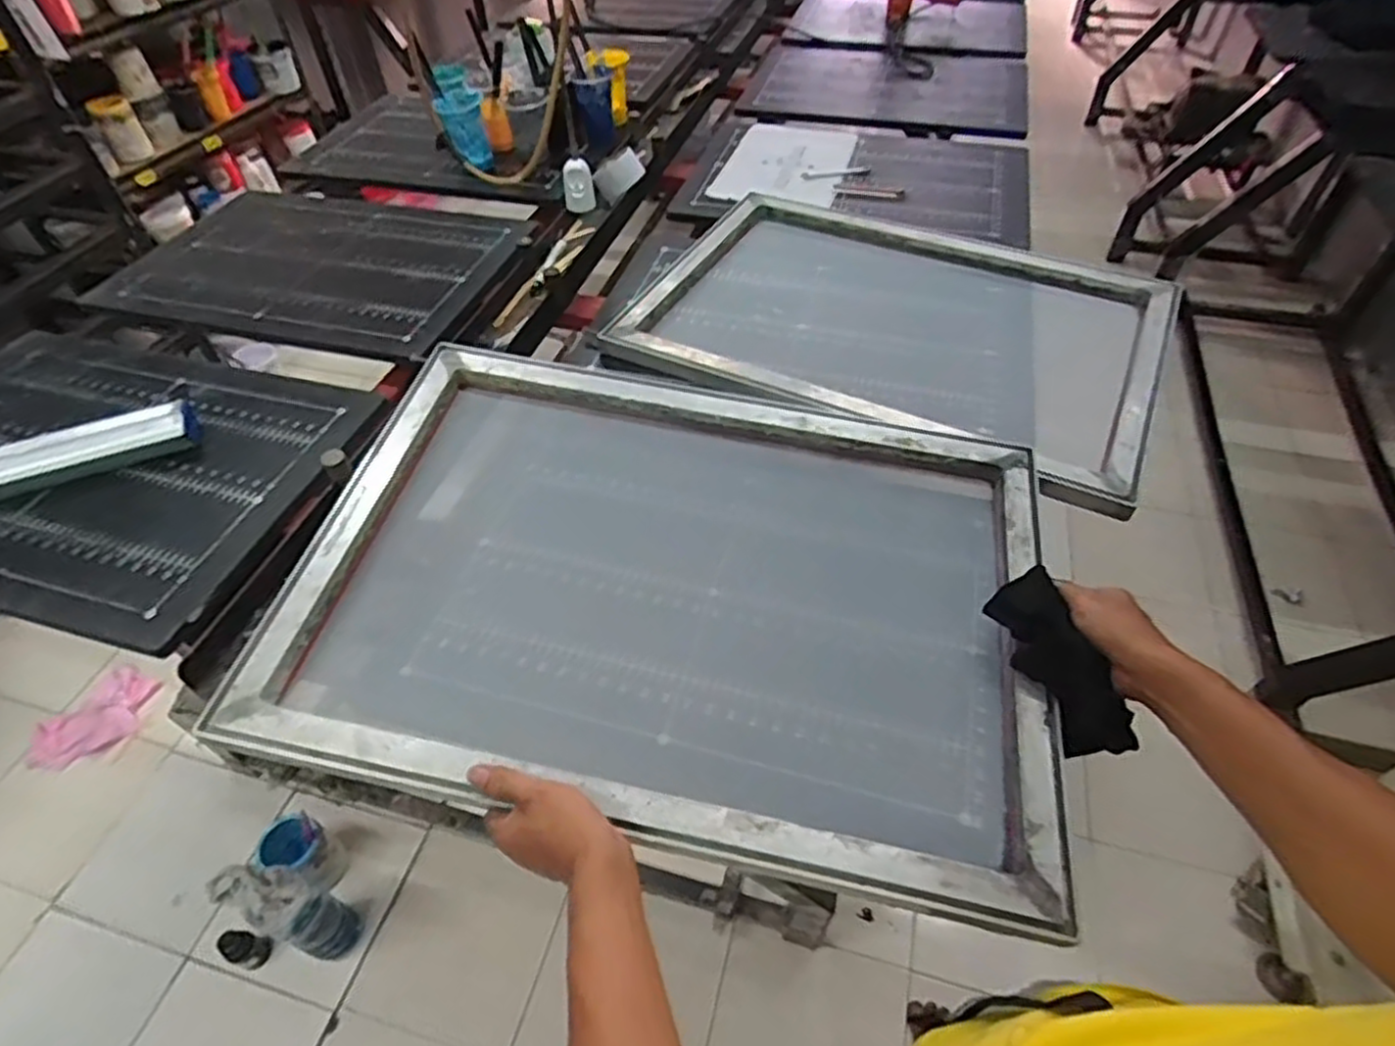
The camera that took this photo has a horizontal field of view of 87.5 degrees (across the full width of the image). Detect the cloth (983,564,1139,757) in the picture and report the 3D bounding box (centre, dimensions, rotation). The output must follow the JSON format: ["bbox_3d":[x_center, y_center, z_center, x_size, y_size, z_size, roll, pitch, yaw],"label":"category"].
[{"bbox_3d":[0.295,0.115,0.593,0.045,0.054,0.151,-18,69,-14],"label":"cloth"}]

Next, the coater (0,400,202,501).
[{"bbox_3d":[-0.794,-0.059,0.842,0.393,0.029,0.083,-20,51,-16],"label":"coater"}]

